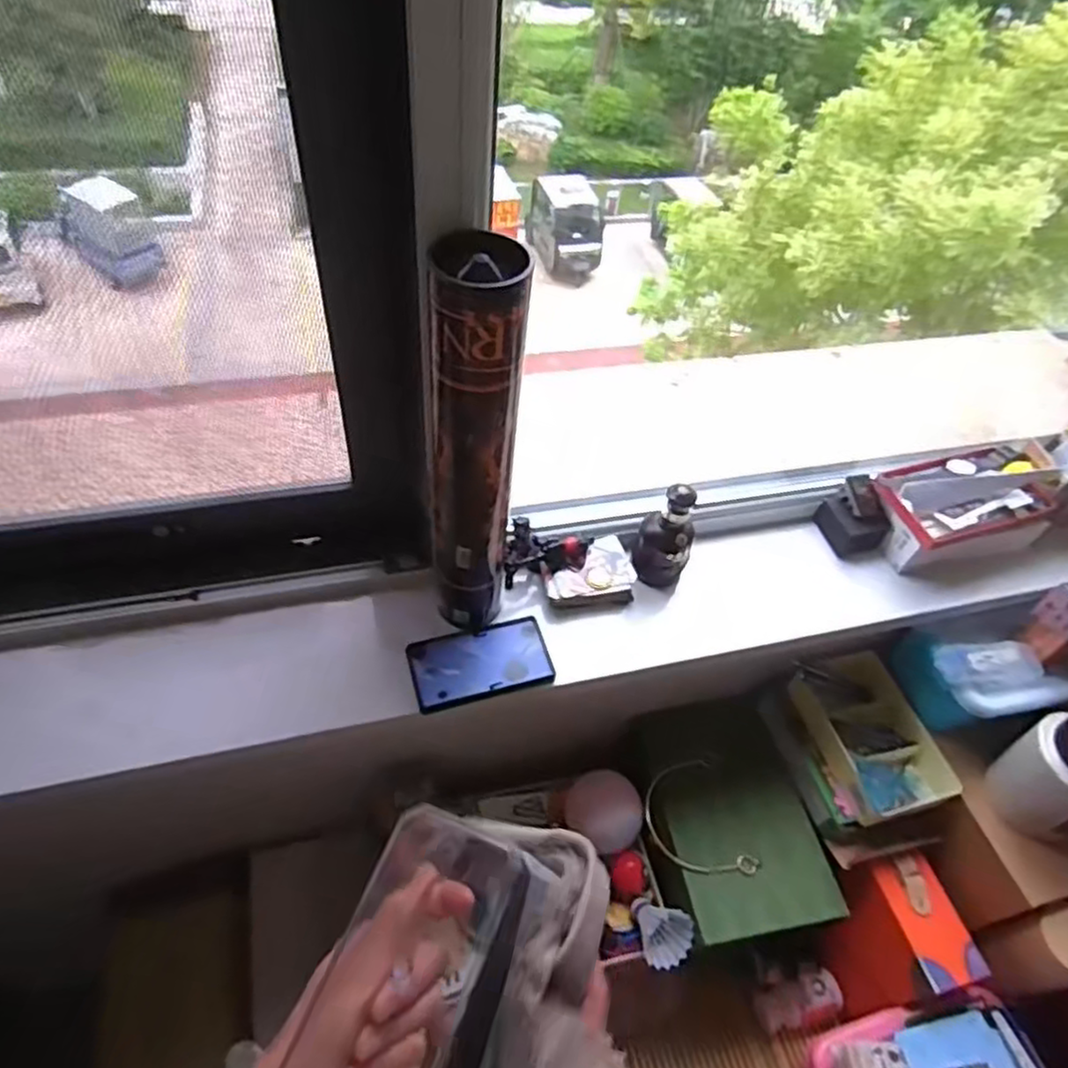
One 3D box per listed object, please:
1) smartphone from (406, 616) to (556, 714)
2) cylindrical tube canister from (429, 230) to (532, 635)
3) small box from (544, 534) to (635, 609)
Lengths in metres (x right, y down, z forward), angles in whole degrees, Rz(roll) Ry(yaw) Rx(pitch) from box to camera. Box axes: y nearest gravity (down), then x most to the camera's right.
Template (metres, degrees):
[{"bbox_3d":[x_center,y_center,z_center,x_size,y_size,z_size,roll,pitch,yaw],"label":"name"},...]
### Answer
[{"bbox_3d":[-0.053,0.128,0.701,0.136,0.013,0.078,-12,54,-15],"label":"smartphone"},{"bbox_3d":[-0.051,-0.047,0.582,0.067,0.395,0.055,2,52,-5],"label":"cylindrical tube canister"},{"bbox_3d":[0.057,0.044,0.765,0.095,0.032,0.071,-8,53,-12],"label":"small box"}]

